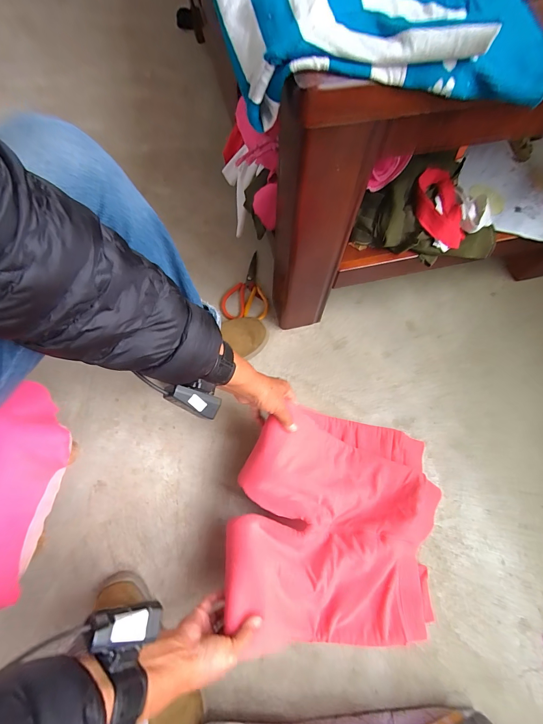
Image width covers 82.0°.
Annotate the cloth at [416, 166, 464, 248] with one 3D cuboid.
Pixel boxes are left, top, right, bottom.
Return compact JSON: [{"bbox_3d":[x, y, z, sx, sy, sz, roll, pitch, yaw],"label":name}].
[{"bbox_3d":[0.314,-0.289,0.575,0.112,0.057,0.136,15,69,5],"label":"cloth"}]

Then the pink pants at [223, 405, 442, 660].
[{"bbox_3d":[0.115,0.263,0.521,0.337,0.118,0.351,11,69,3],"label":"pink pants"}]

